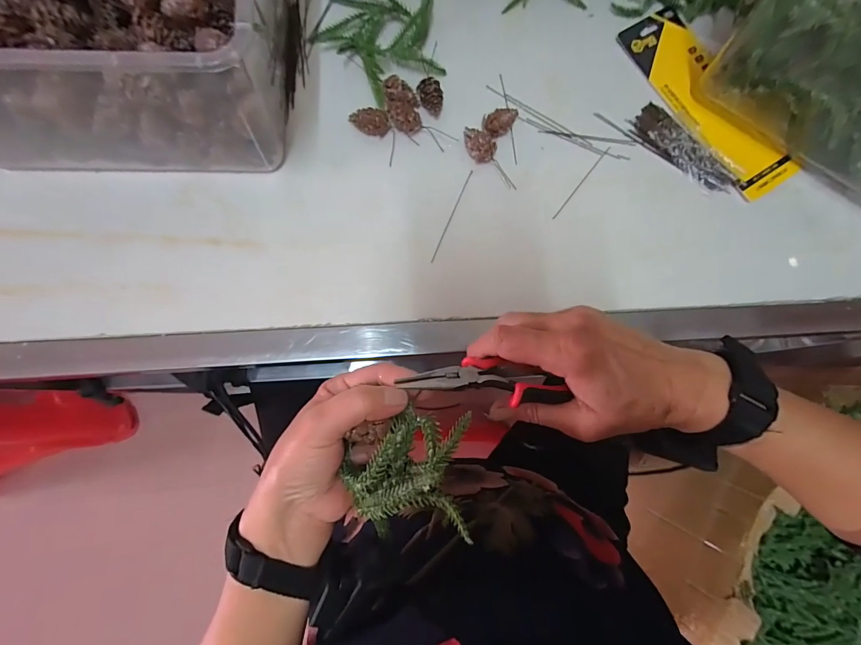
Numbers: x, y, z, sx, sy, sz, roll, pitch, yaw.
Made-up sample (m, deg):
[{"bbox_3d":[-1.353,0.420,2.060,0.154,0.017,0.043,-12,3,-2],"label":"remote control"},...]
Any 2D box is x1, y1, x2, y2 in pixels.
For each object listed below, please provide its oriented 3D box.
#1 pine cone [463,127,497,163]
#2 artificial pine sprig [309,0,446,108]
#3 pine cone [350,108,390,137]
[{"bbox_3d":[0.044,-0.167,0.365,0.018,0.021,0.038,-42,86,-9],"label":"pine cone"},{"bbox_3d":[-0.043,-0.285,0.378,0.116,0.026,0.123,-42,86,-9],"label":"artificial pine sprig"},{"bbox_3d":[-0.057,-0.185,0.364,0.037,0.023,0.017,8,81,-3],"label":"pine cone"}]

